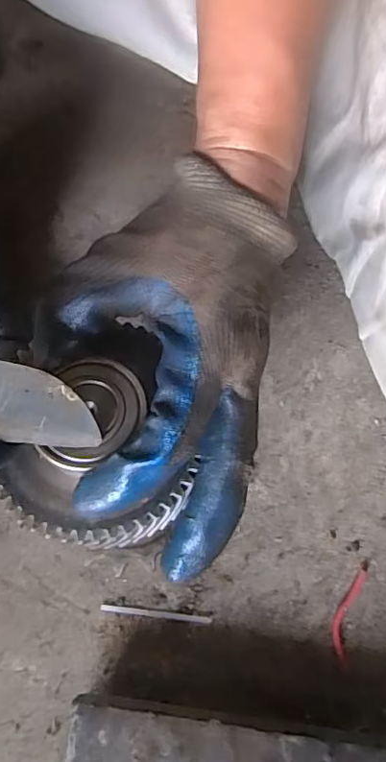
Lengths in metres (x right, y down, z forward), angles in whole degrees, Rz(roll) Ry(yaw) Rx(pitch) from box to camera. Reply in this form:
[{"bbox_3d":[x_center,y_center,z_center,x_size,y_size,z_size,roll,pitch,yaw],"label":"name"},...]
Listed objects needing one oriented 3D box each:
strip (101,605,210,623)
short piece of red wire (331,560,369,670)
[{"bbox_3d":[-0.024,0.147,0.344,0.069,0.004,0.004,6,69,2],"label":"strip"},{"bbox_3d":[0.097,0.144,0.343,0.013,0.004,0.064,20,70,8],"label":"short piece of red wire"}]

